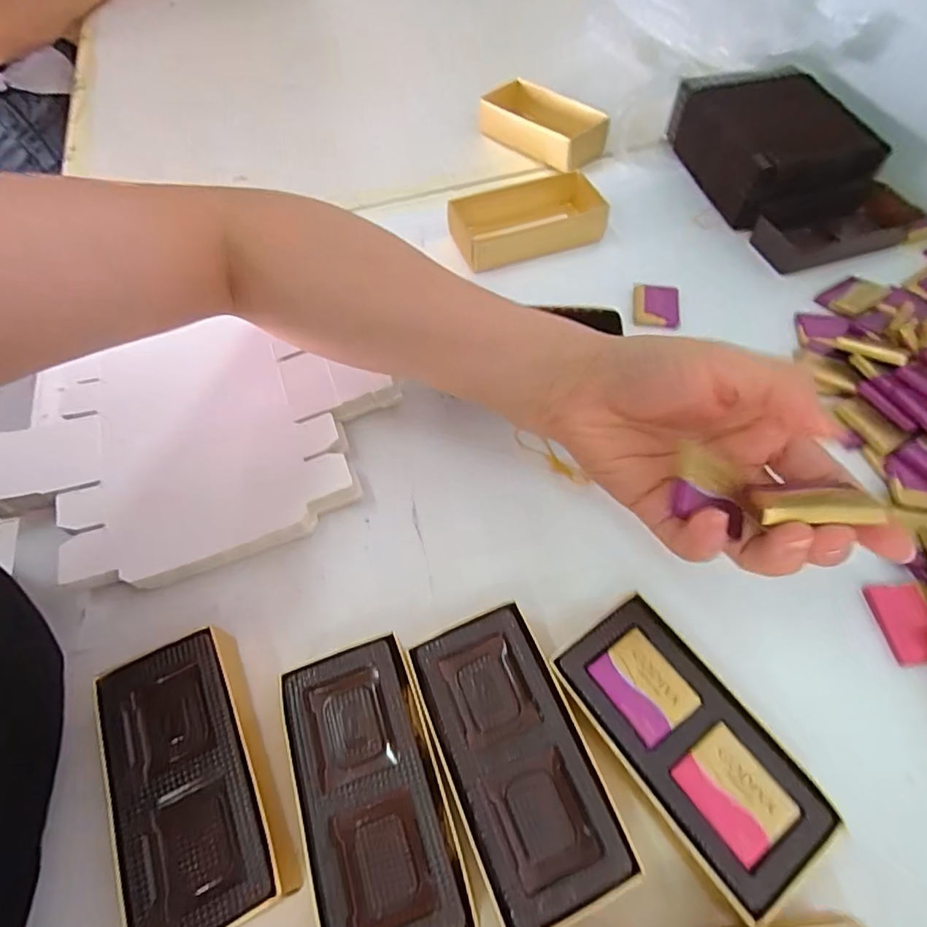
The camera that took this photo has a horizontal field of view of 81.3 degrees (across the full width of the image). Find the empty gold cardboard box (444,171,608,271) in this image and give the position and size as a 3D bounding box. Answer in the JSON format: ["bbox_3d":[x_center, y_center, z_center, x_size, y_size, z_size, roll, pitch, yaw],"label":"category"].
[{"bbox_3d":[0.051,-0.200,0.436,0.113,0.027,0.062,-21,58,-12],"label":"empty gold cardboard box"}]

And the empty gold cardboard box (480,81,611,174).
[{"bbox_3d":[0.072,-0.323,0.515,0.058,0.036,0.121,-34,63,-18],"label":"empty gold cardboard box"}]

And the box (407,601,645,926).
[{"bbox_3d":[0.022,0.128,0.235,0.056,0.035,0.110,-20,57,-11],"label":"box"}]

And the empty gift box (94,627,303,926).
[{"bbox_3d":[-0.116,0.137,0.232,0.057,0.030,0.111,-22,58,-12],"label":"empty gift box"}]

